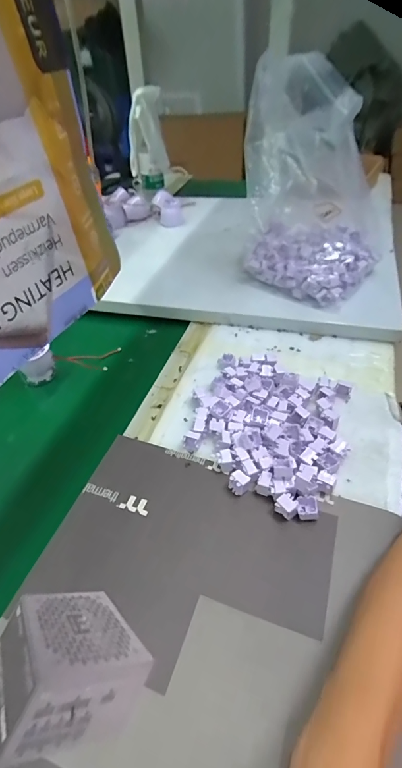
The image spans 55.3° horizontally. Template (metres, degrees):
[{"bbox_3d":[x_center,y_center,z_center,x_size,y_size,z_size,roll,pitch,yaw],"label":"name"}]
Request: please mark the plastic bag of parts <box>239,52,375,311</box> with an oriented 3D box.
[{"bbox_3d":[0.181,-0.332,0.638,0.226,0.317,0.263,11,46,15],"label":"plastic bag of parts"}]

